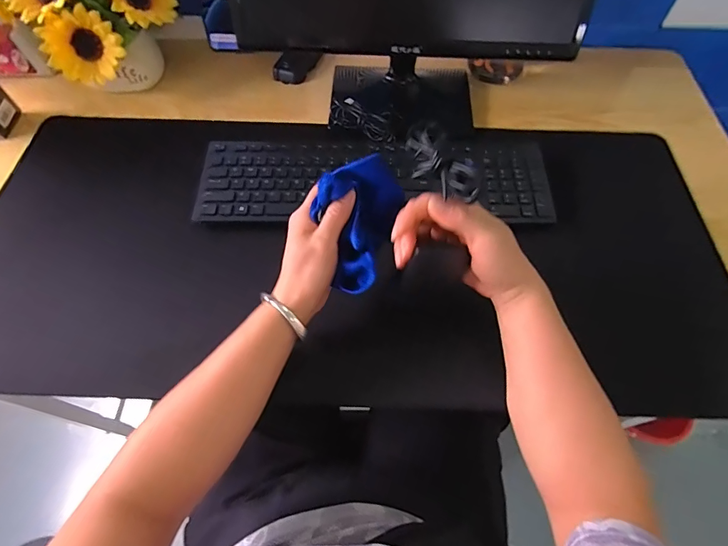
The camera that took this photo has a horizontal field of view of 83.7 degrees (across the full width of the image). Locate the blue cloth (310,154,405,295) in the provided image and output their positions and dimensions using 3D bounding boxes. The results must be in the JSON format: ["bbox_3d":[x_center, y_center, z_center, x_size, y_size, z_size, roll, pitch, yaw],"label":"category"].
[{"bbox_3d":[-0.011,-0.049,0.372,0.074,0.022,0.121,24,82,-13],"label":"blue cloth"}]

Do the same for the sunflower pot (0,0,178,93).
[{"bbox_3d":[-0.359,-0.345,0.563,0.189,0.162,0.146,-28,65,-14],"label":"sunflower pot"}]

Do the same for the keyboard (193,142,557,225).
[{"bbox_3d":[0.015,-0.120,0.517,0.435,0.013,0.120,0,61,0],"label":"keyboard"}]

